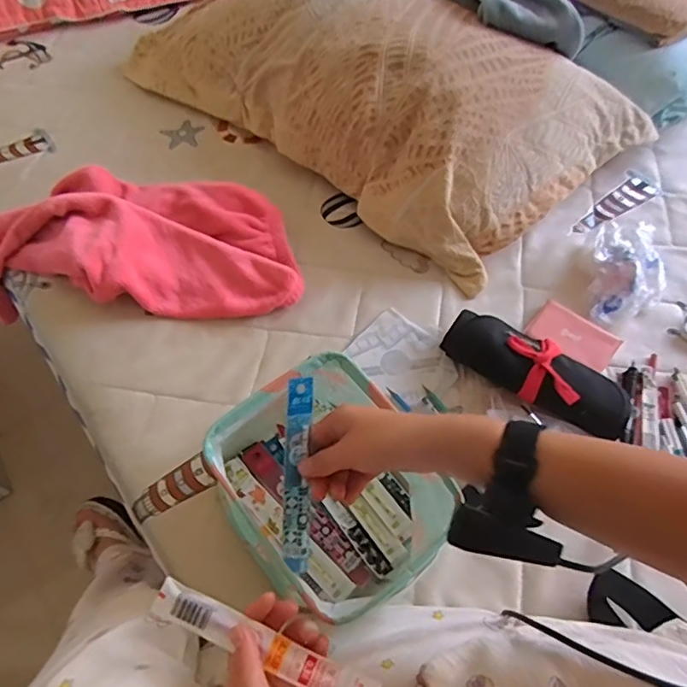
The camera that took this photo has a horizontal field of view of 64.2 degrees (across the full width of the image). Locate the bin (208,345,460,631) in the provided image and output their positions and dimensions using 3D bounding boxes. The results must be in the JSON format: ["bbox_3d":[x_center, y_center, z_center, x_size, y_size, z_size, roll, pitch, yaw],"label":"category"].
[{"bbox_3d":[-0.022,0.133,0.520,0.166,0.129,0.218,-29,65,-17],"label":"bin"}]

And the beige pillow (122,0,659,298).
[{"bbox_3d":[0.036,-0.402,0.821,0.730,0.158,0.378,35,65,17],"label":"beige pillow"}]

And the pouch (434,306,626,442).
[{"bbox_3d":[0.221,0.032,0.625,0.215,0.051,0.074,31,64,15],"label":"pouch"}]

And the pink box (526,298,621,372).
[{"bbox_3d":[0.281,-0.009,0.670,0.100,0.017,0.057,34,65,17],"label":"pink box"}]

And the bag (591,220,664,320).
[{"bbox_3d":[0.369,-0.090,0.707,0.105,0.052,0.152,11,60,5],"label":"bag"}]

